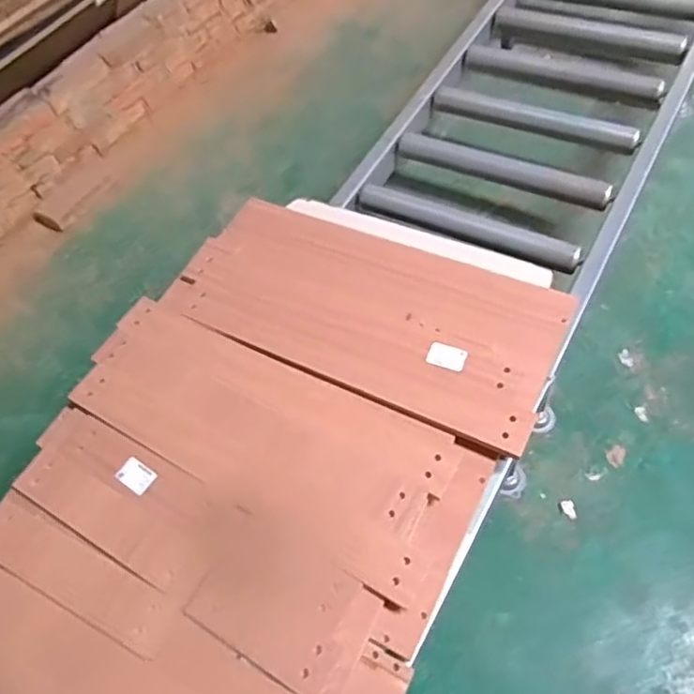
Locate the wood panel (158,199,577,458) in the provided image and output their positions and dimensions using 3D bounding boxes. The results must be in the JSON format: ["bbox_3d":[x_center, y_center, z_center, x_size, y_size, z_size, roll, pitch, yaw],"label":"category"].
[{"bbox_3d":[0.028,-0.085,1.114,0.706,0.027,0.350,21,58,19],"label":"wood panel"}]

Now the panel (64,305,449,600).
[{"bbox_3d":[-0.155,0.124,0.994,0.680,0.017,0.248,25,63,19],"label":"panel"}]

